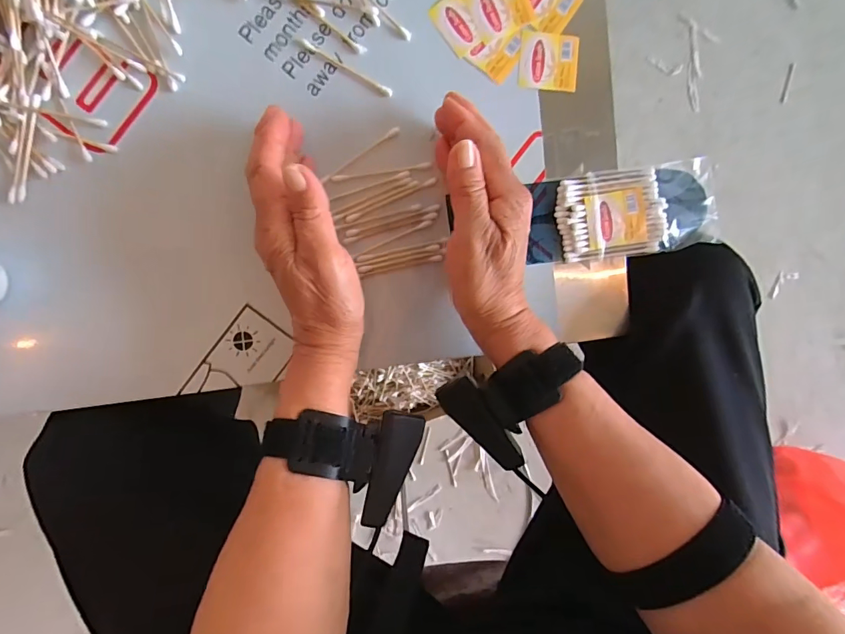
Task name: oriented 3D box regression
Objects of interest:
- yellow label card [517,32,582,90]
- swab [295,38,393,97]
[{"bbox_3d":[0.093,-0.187,0.329,0.043,0.004,0.038,2,95,-6],"label":"yellow label card"},{"bbox_3d":[-0.056,-0.177,0.318,0.075,0.004,0.007,28,92,-7],"label":"swab"}]

